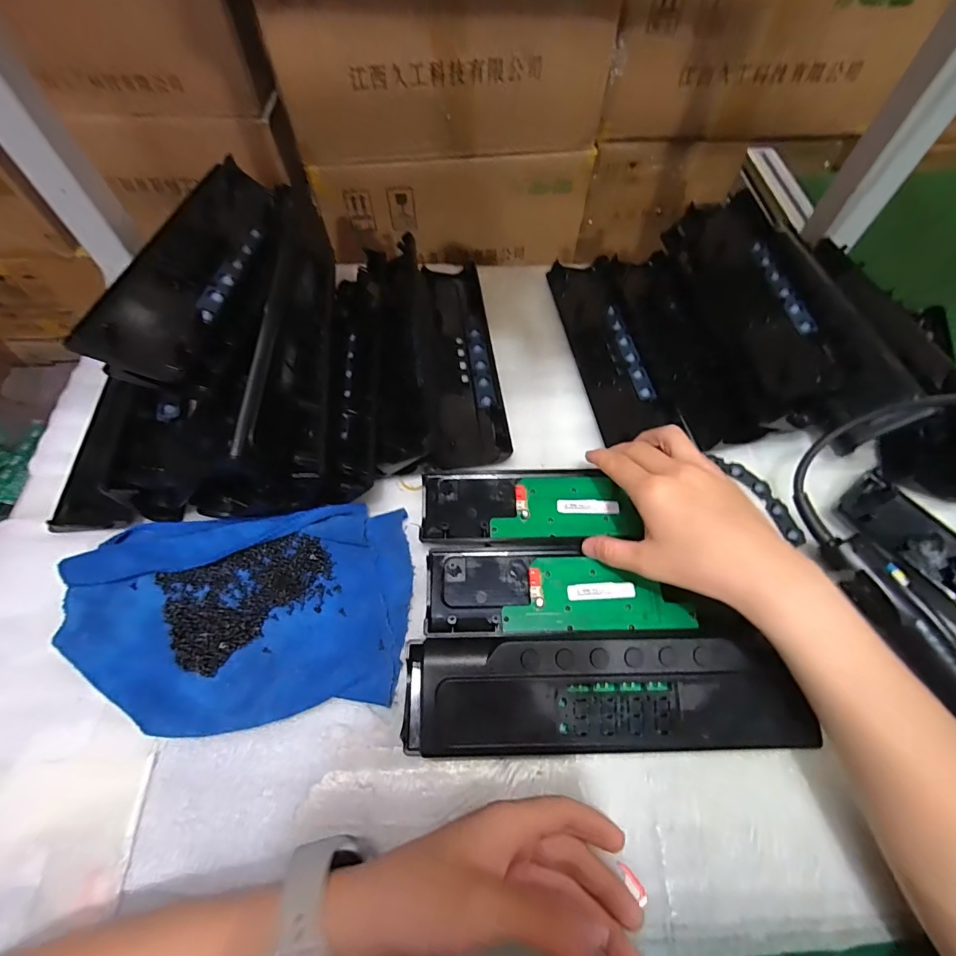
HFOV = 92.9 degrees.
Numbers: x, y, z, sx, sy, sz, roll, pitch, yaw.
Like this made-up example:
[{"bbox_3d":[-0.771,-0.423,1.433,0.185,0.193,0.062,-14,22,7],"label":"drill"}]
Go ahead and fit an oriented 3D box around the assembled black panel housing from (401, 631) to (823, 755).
[{"bbox_3d":[0.076,0.138,0.293,0.245,0.035,0.065,-1,61,0],"label":"assembled black panel housing"}]

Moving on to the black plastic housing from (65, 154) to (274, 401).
[{"bbox_3d":[-0.209,-0.170,0.353,0.077,0.044,0.242,3,62,2],"label":"black plastic housing"}]

